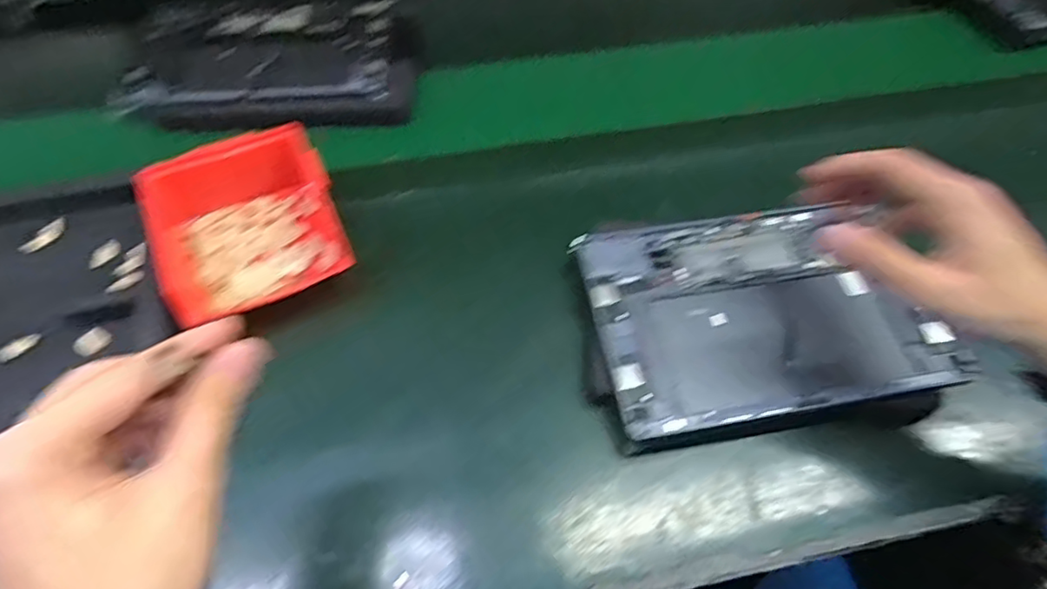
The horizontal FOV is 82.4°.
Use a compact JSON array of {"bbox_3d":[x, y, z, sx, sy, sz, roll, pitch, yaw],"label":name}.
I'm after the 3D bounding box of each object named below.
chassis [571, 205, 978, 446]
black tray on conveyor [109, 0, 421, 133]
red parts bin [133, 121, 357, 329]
[{"bbox_3d":[0.171,0.009,0.445,0.232,0.034,0.169,-7,57,-5],"label":"chassis"},{"bbox_3d":[-0.259,-0.253,0.627,0.289,0.034,0.201,-5,56,-4],"label":"black tray on conveyor"},{"bbox_3d":[-0.222,-0.058,0.484,0.134,0.076,0.141,-23,59,-15],"label":"red parts bin"}]

